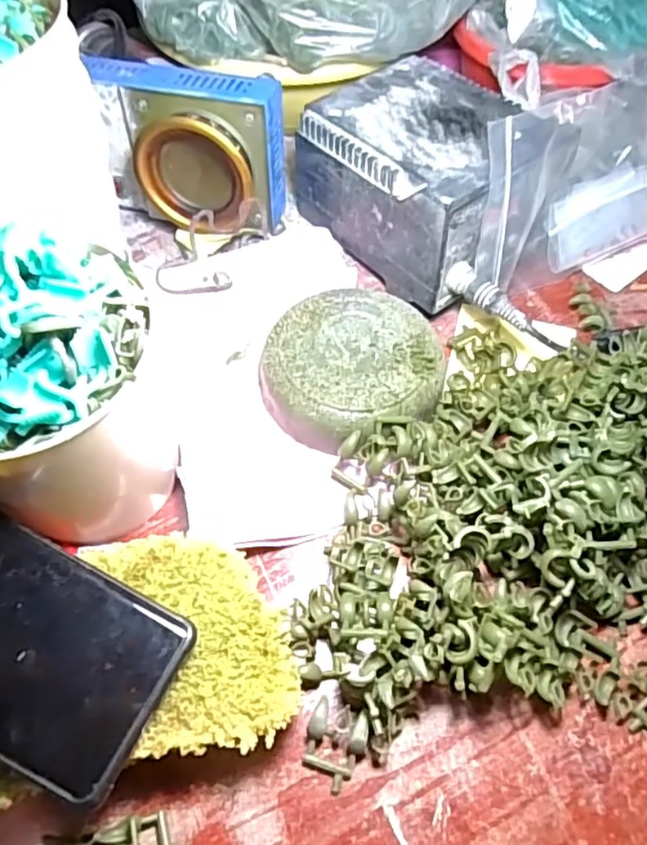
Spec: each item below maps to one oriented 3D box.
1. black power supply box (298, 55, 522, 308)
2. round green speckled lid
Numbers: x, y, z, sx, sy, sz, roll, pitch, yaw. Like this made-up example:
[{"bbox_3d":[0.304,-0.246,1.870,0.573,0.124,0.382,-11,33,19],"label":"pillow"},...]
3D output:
[{"bbox_3d":[0.067,-0.164,0.420,0.115,0.083,0.142,-33,64,-19],"label":"black power supply box"},{"bbox_3d":[0.016,-0.031,0.373,0.103,0.031,0.091,-18,61,-11],"label":"round green speckled lid"}]

